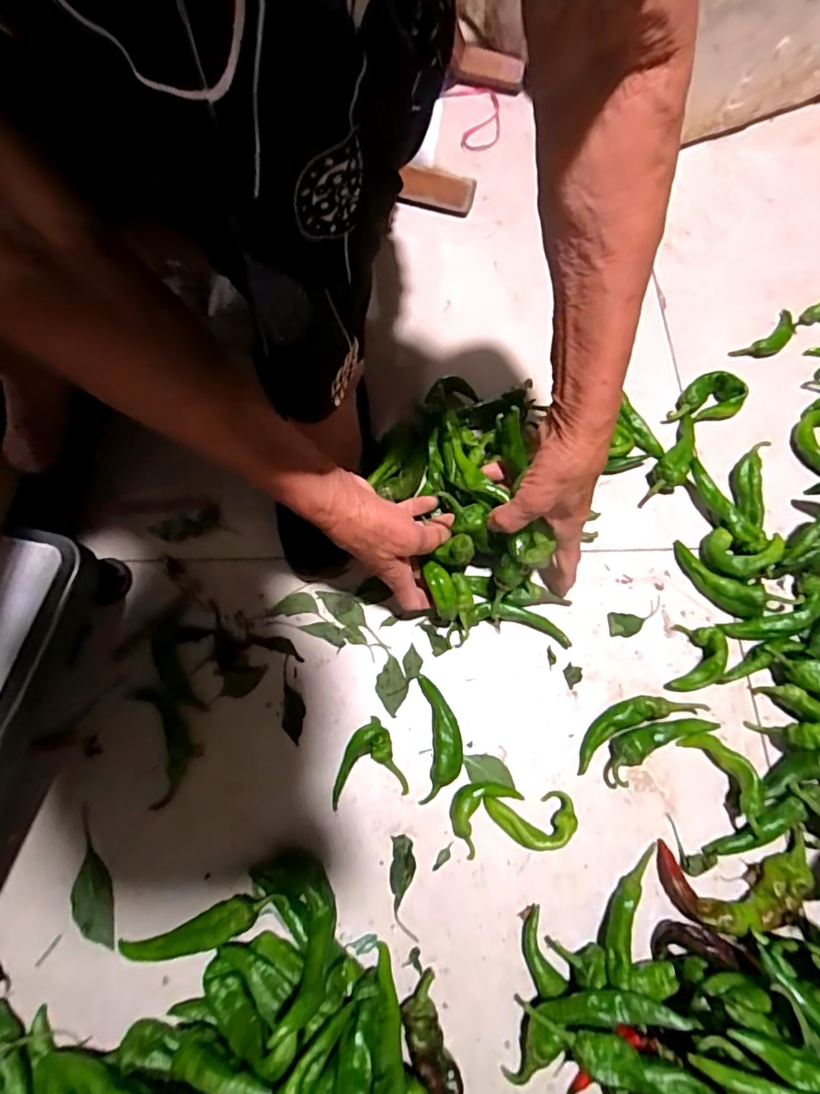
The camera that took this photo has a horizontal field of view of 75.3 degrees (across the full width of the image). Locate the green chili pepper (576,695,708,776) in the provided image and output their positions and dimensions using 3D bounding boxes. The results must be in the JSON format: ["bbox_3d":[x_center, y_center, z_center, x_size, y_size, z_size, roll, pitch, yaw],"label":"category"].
[{"bbox_3d":[0.189,0.146,0.447,0.118,0.026,0.035,-24,72,-9],"label":"green chili pepper"}]

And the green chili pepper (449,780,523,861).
[{"bbox_3d":[0.055,0.212,0.428,0.040,0.014,0.061,39,74,13],"label":"green chili pepper"}]

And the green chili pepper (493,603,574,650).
[{"bbox_3d":[0.111,0.069,0.477,0.073,0.021,0.015,20,71,7],"label":"green chili pepper"}]

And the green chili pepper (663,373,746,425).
[{"bbox_3d":[0.308,-0.158,0.556,0.071,0.033,0.041,-1,70,-1],"label":"green chili pepper"}]

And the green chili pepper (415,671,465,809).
[{"bbox_3d":[0.026,0.159,0.442,0.035,0.020,0.098,0,70,0],"label":"green chili pepper"}]

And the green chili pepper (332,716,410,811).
[{"bbox_3d":[-0.039,0.177,0.438,0.060,0.013,0.062,-14,71,-5],"label":"green chili pepper"}]

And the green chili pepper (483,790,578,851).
[{"bbox_3d":[0.097,0.218,0.422,0.068,0.023,0.037,-4,70,-2],"label":"green chili pepper"}]

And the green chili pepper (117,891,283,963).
[{"bbox_3d":[-0.157,0.281,0.390,0.122,0.034,0.022,-18,71,-7],"label":"green chili pepper"}]

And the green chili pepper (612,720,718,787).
[{"bbox_3d":[0.207,0.160,0.444,0.100,0.022,0.032,-26,72,-9],"label":"green chili pepper"}]

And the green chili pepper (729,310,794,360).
[{"bbox_3d":[0.402,-0.233,0.593,0.089,0.019,0.033,-36,74,-13],"label":"green chili pepper"}]

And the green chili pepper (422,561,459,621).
[{"bbox_3d":[0.027,0.038,0.447,0.021,0.014,0.052,-23,95,-8],"label":"green chili pepper"}]

